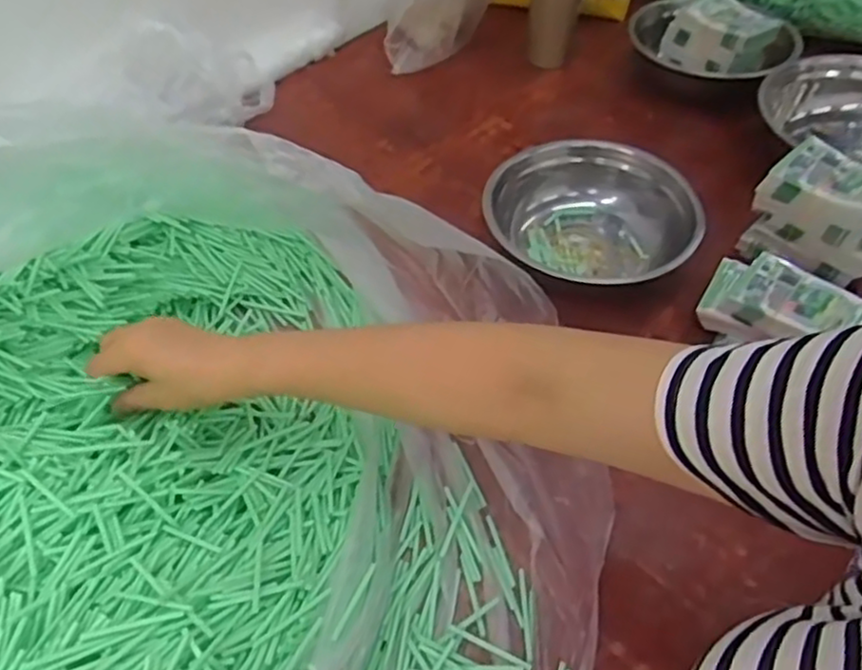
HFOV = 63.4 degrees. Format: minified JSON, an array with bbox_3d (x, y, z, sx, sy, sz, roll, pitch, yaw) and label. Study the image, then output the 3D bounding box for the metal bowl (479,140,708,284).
[{"bbox_3d":[0.160,-0.120,0.704,0.191,0.065,0.191,0,50,0],"label":"metal bowl"}]

